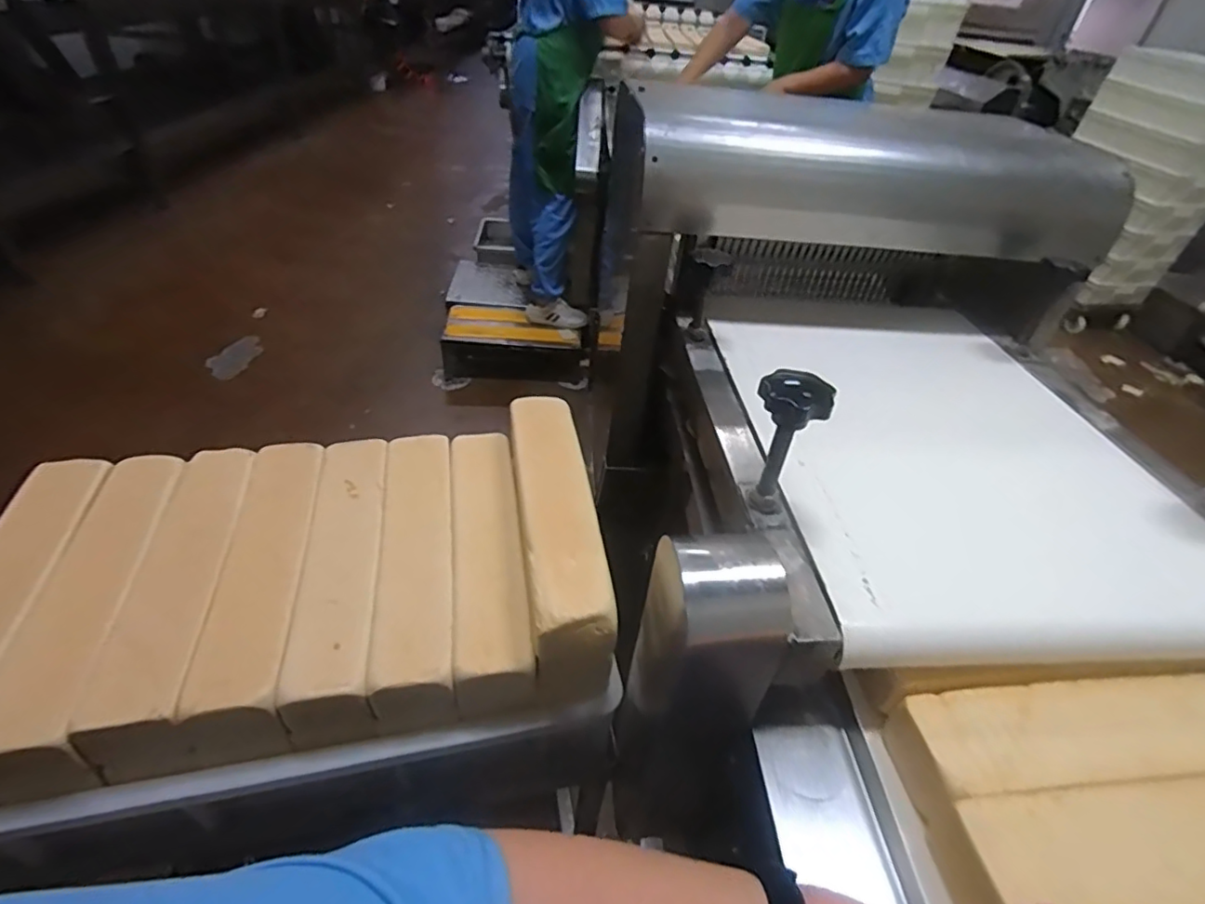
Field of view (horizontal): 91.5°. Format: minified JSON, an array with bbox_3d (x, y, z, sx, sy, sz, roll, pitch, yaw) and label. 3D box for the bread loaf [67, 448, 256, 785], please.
[{"bbox_3d":[-0.435,0.143,0.620,0.078,0.079,0.345,-5,41,-13],"label":"bread loaf"}]

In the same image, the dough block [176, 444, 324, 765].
[{"bbox_3d":[-0.362,0.136,0.639,0.082,0.080,0.344,-4,41,-13],"label":"dough block"}]

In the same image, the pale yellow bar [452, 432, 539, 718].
[{"bbox_3d":[-0.132,0.118,0.677,0.072,0.086,0.326,-4,41,-12],"label":"pale yellow bar"}]

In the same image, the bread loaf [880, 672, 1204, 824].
[{"bbox_3d":[0.407,0.233,0.473,0.364,0.055,0.083,-1,40,-9],"label":"bread loaf"}]

